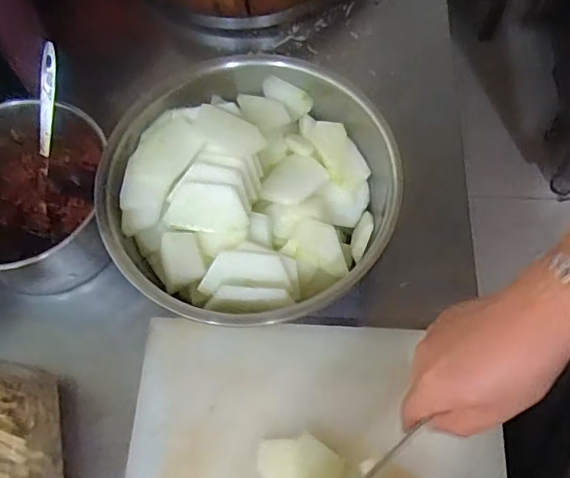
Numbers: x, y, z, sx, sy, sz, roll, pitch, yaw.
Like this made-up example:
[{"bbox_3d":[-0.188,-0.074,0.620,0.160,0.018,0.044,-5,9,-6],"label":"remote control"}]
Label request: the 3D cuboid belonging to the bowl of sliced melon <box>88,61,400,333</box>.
[{"bbox_3d":[-0.031,-0.049,0.583,0.285,0.093,0.268,-1,66,1],"label":"bowl of sliced melon"}]

